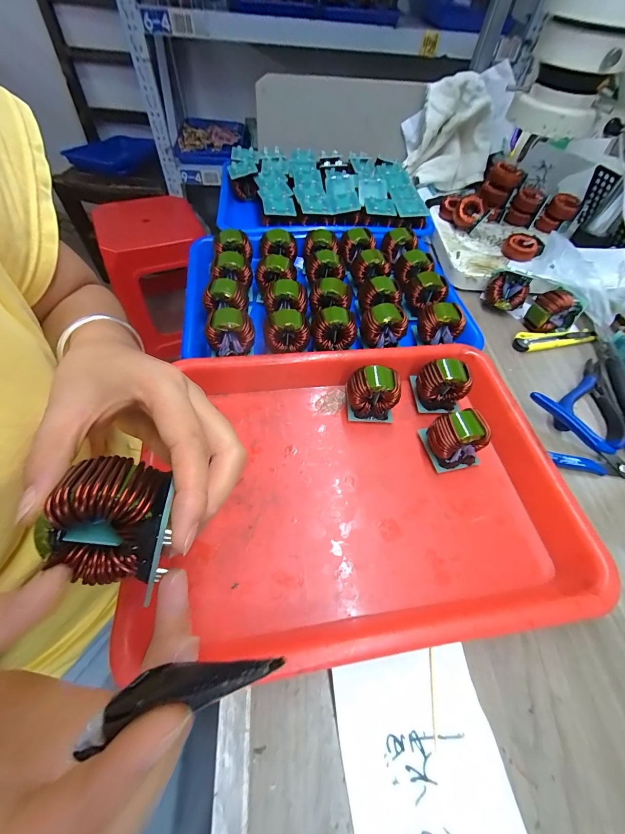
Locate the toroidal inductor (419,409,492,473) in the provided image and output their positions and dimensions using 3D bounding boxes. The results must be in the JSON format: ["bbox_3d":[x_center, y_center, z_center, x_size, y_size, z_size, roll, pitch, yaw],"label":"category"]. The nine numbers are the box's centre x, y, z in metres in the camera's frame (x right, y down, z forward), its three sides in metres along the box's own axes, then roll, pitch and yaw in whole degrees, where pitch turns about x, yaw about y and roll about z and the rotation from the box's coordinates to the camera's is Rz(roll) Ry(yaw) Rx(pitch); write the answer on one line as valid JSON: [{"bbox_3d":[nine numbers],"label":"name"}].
[{"bbox_3d":[0.129,0.017,0.290,0.040,0.053,0.045,-9,58,-12],"label":"toroidal inductor"}]

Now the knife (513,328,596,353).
[{"bbox_3d":[0.305,-0.098,0.401,0.113,0.011,0.023,-7,57,-9],"label":"knife"}]

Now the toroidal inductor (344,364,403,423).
[{"bbox_3d":[0.057,-0.022,0.308,0.047,0.052,0.035,2,56,-3],"label":"toroidal inductor"}]

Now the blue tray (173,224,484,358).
[{"bbox_3d":[0.013,-0.169,0.399,0.326,0.051,0.245,-4,57,-7],"label":"blue tray"}]

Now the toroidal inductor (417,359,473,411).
[{"bbox_3d":[0.130,-0.030,0.322,0.045,0.047,0.031,4,56,-1],"label":"toroidal inductor"}]

